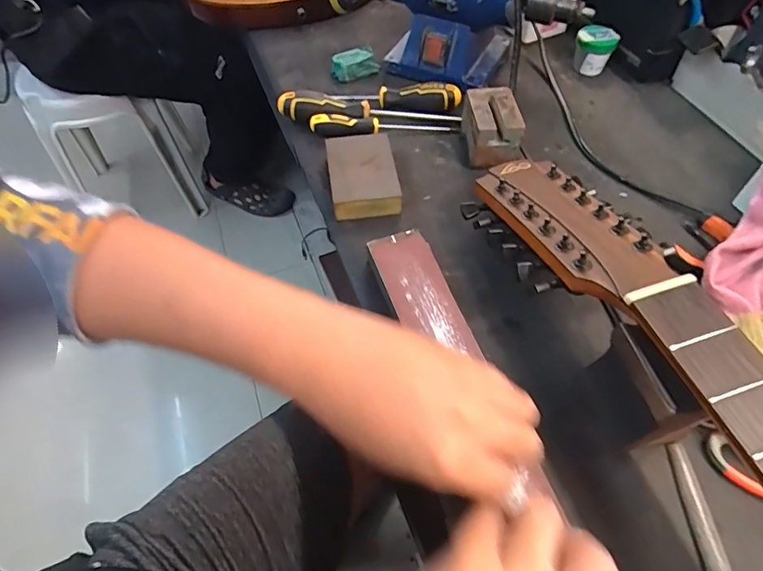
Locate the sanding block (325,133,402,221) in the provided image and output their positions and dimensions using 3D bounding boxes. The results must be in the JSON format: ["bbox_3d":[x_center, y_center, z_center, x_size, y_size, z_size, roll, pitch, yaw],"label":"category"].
[{"bbox_3d":[-0.020,-0.117,0.502,0.069,0.029,0.105,-8,56,-5],"label":"sanding block"}]

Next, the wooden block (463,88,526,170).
[{"bbox_3d":[0.122,-0.177,0.520,0.055,0.051,0.080,1,56,1],"label":"wooden block"}]

